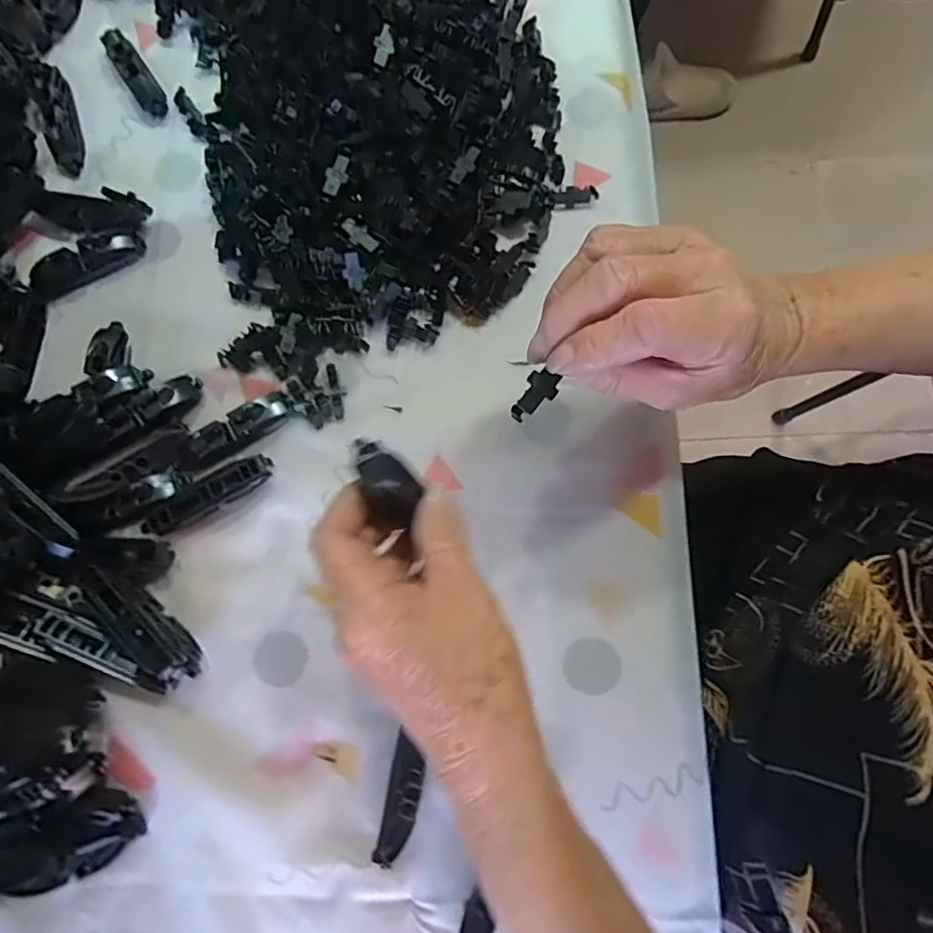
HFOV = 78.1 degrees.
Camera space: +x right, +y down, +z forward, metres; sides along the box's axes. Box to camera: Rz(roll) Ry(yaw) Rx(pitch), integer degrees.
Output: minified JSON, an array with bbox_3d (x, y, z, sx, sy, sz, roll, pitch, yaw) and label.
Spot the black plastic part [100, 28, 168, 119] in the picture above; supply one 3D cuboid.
[{"bbox_3d":[-0.234,-0.278,0.405,0.019,0.016,0.065,-33,81,-4],"label":"black plastic part"}]

